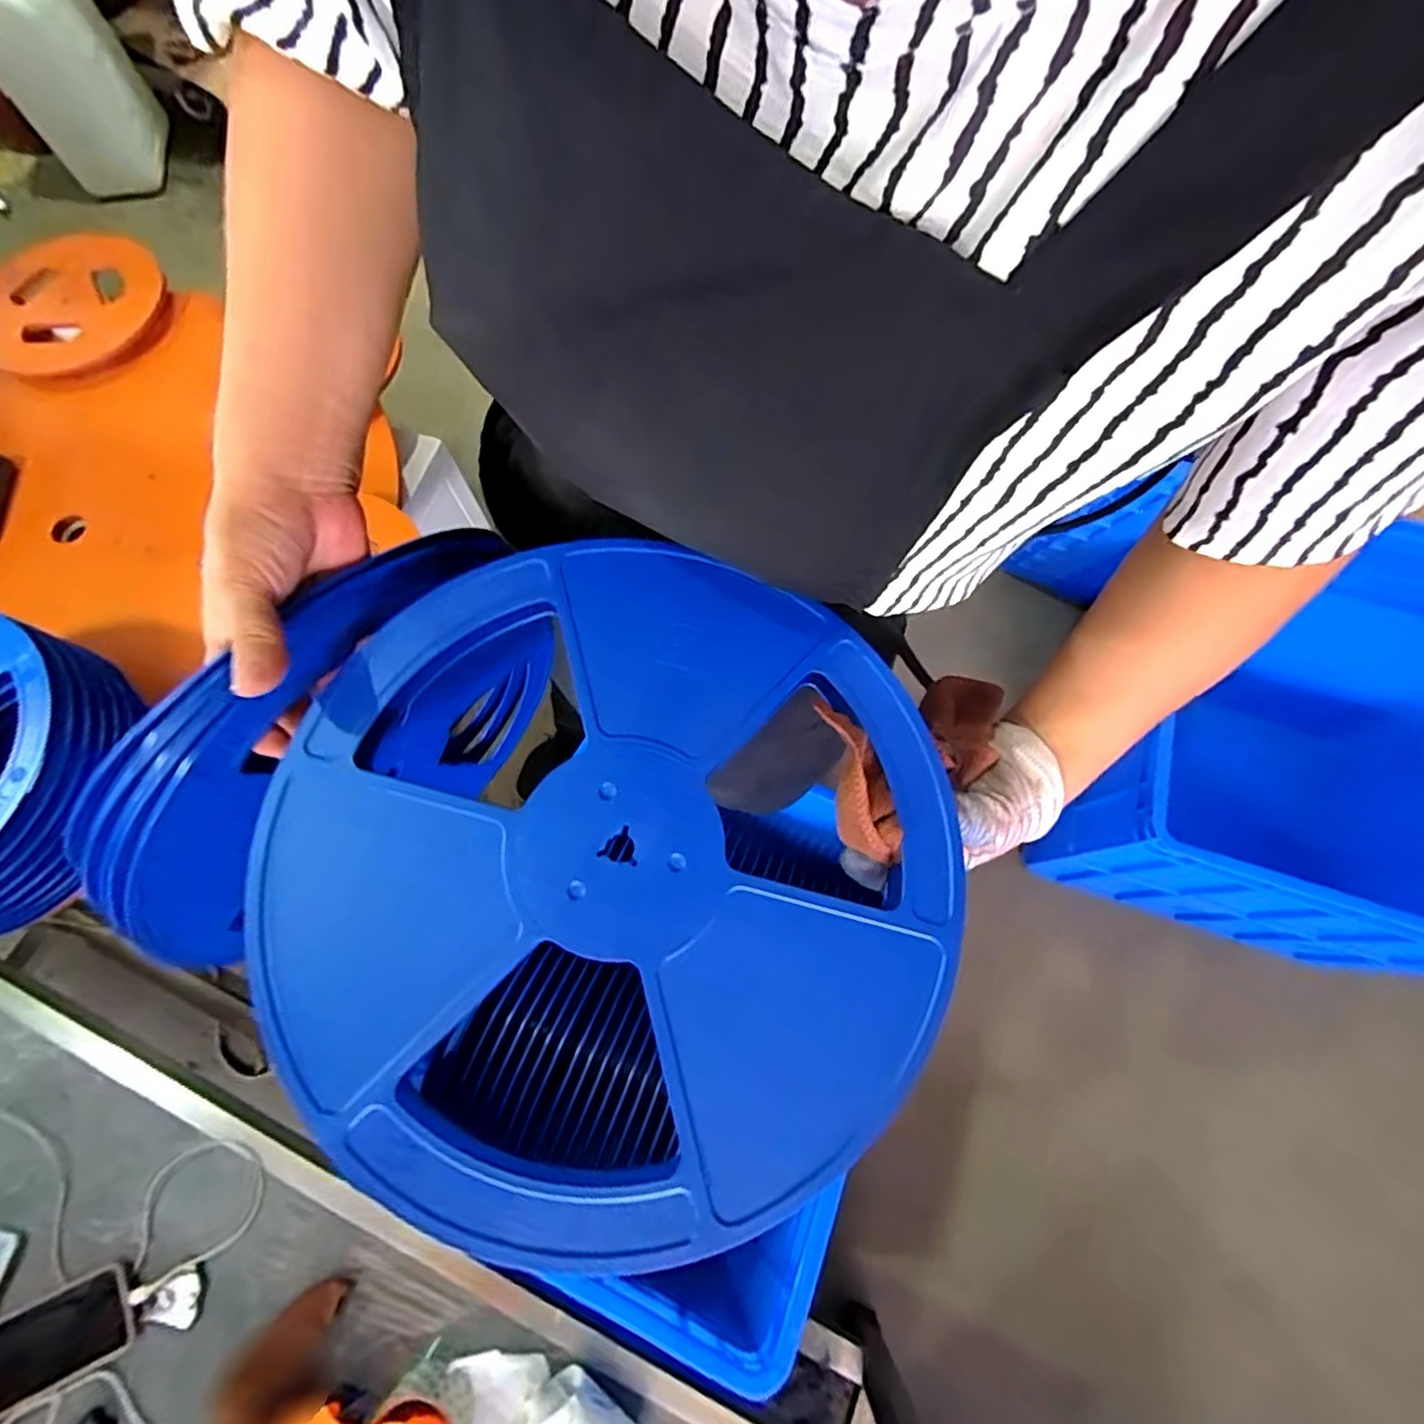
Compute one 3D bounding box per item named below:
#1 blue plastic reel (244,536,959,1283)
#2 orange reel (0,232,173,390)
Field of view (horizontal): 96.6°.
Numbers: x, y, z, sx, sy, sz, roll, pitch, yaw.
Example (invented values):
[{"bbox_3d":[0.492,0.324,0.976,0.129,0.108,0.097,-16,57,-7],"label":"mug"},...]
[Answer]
[{"bbox_3d":[-0.044,0.068,0.297,0.304,0.038,0.309,0,68,1],"label":"blue plastic reel"},{"bbox_3d":[-0.958,-0.596,0.940,0.270,0.038,0.232,-20,84,-3],"label":"orange reel"}]

